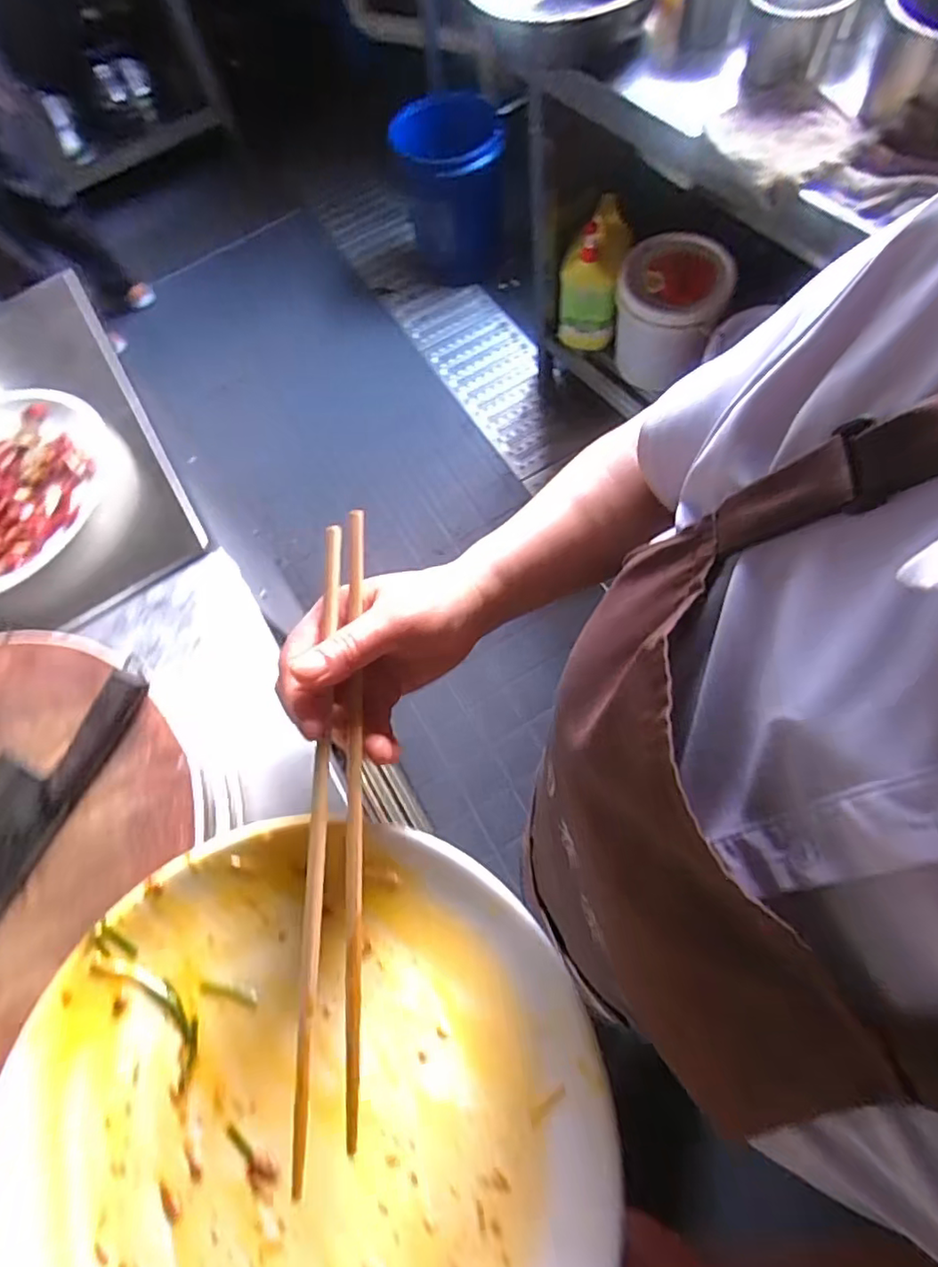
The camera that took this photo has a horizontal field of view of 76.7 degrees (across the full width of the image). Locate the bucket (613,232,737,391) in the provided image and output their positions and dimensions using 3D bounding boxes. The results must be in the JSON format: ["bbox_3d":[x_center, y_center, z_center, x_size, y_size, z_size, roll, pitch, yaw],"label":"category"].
[{"bbox_3d":[0.468,-0.754,1.423,0.241,0.226,0.276,25,70,12],"label":"bucket"}]

